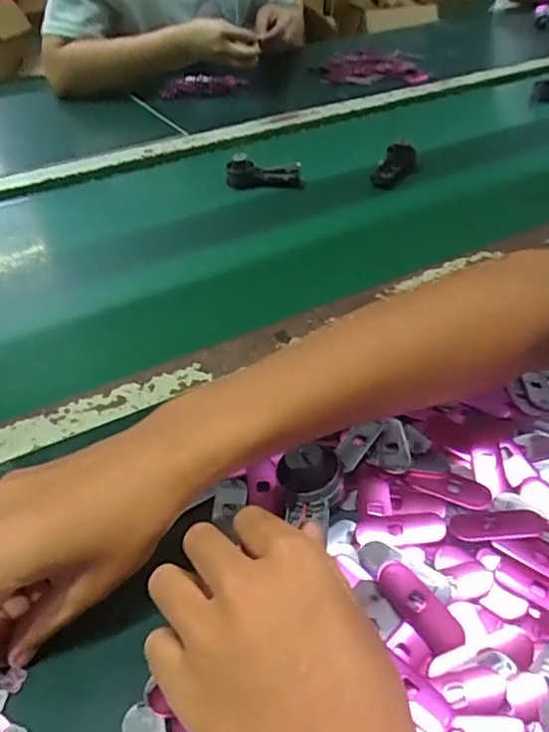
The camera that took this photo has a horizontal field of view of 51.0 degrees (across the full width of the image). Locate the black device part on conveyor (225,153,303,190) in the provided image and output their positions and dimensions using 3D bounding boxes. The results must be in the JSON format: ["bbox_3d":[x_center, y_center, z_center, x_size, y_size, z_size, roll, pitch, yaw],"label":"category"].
[{"bbox_3d":[-0.012,-0.236,0.703,0.091,0.034,0.029,0,42,2],"label":"black device part on conveyor"}]

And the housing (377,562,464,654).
[{"bbox_3d":[0.071,0.119,0.284,0.018,0.007,0.048,-34,65,-30],"label":"housing"}]

